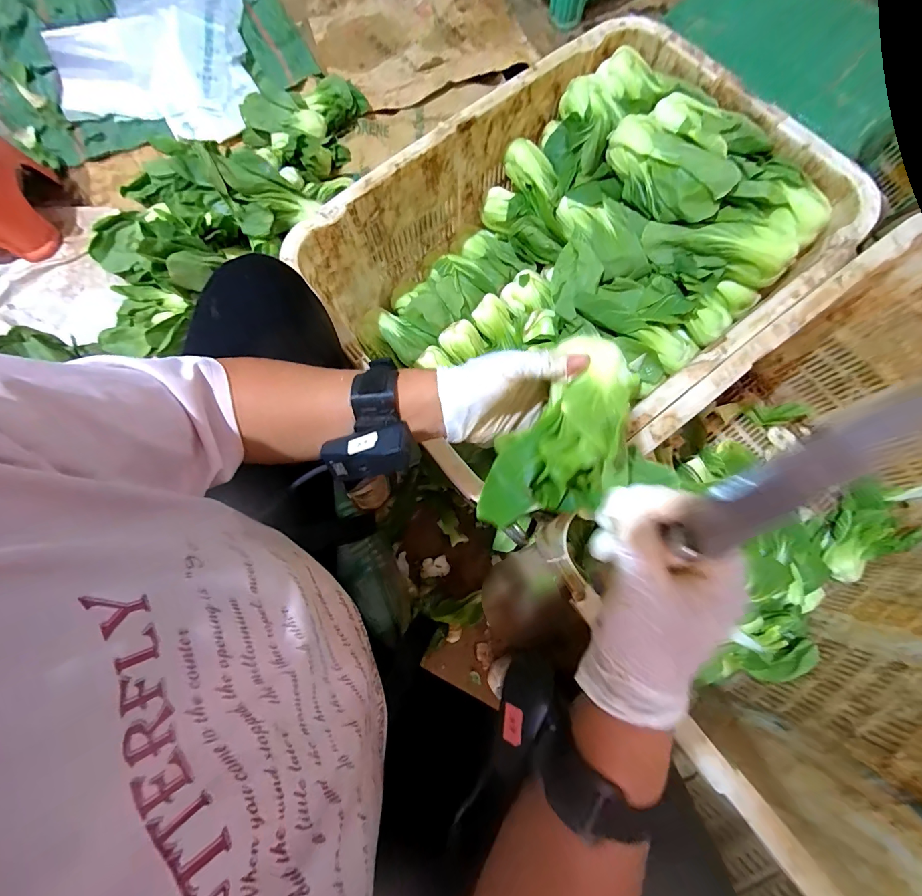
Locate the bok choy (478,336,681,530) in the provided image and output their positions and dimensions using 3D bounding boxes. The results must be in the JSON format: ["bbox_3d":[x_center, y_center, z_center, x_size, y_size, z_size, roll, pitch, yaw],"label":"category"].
[{"bbox_3d":[0.074,-0.011,0.271,0.084,0.065,0.144,18,78,6],"label":"bok choy"}]

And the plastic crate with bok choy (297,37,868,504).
[{"bbox_3d":[0.153,-0.260,0.583,0.627,0.229,0.472,-39,79,-7],"label":"plastic crate with bok choy"}]

